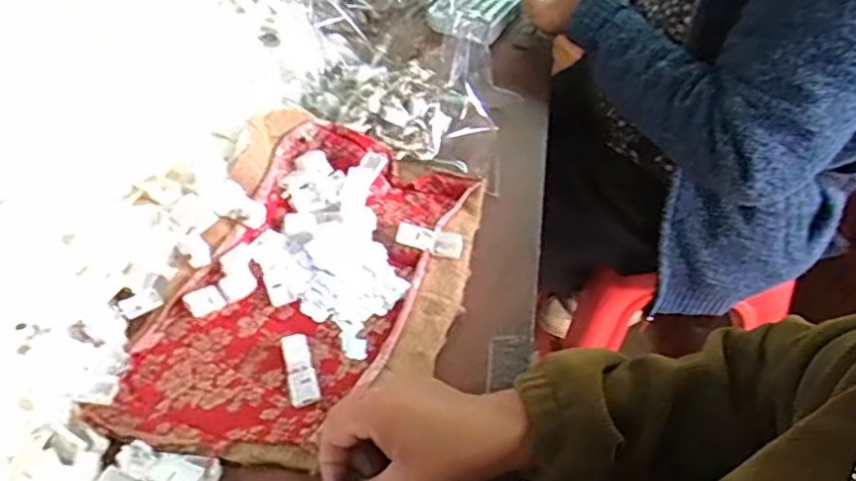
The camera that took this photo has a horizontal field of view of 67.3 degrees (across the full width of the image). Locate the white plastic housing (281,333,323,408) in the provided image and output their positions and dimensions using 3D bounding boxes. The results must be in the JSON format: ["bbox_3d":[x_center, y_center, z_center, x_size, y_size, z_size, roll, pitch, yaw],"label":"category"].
[{"bbox_3d":[-0.094,0.093,0.472,0.020,0.009,0.061,-11,50,-16],"label":"white plastic housing"}]

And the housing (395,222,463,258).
[{"bbox_3d":[0.002,-0.001,0.560,0.057,0.013,0.022,13,48,4],"label":"housing"}]

